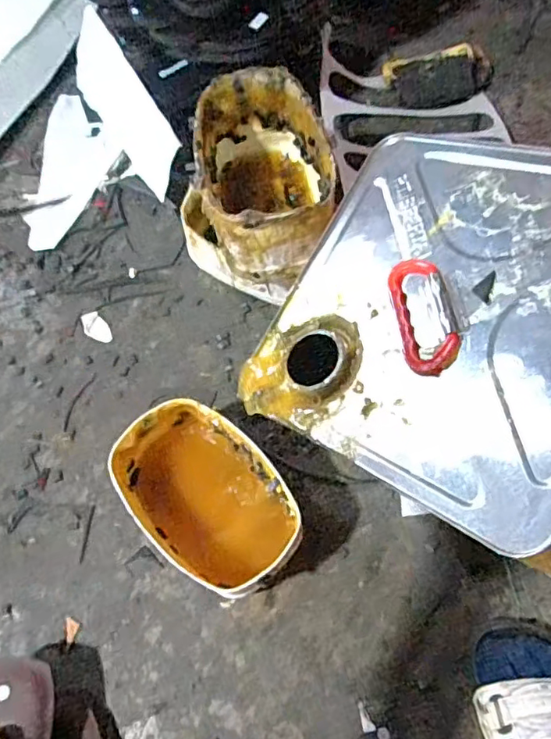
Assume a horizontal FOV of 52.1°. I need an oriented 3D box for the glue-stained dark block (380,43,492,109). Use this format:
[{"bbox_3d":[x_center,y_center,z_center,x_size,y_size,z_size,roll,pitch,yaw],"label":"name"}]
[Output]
[{"bbox_3d":[0.240,-0.421,0.819,0.157,0.026,0.076,-12,91,-2],"label":"glue-stained dark block"}]

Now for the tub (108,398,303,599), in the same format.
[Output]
[{"bbox_3d":[-0.072,0.124,0.575,0.120,0.087,0.176,-40,71,-14],"label":"tub"}]

